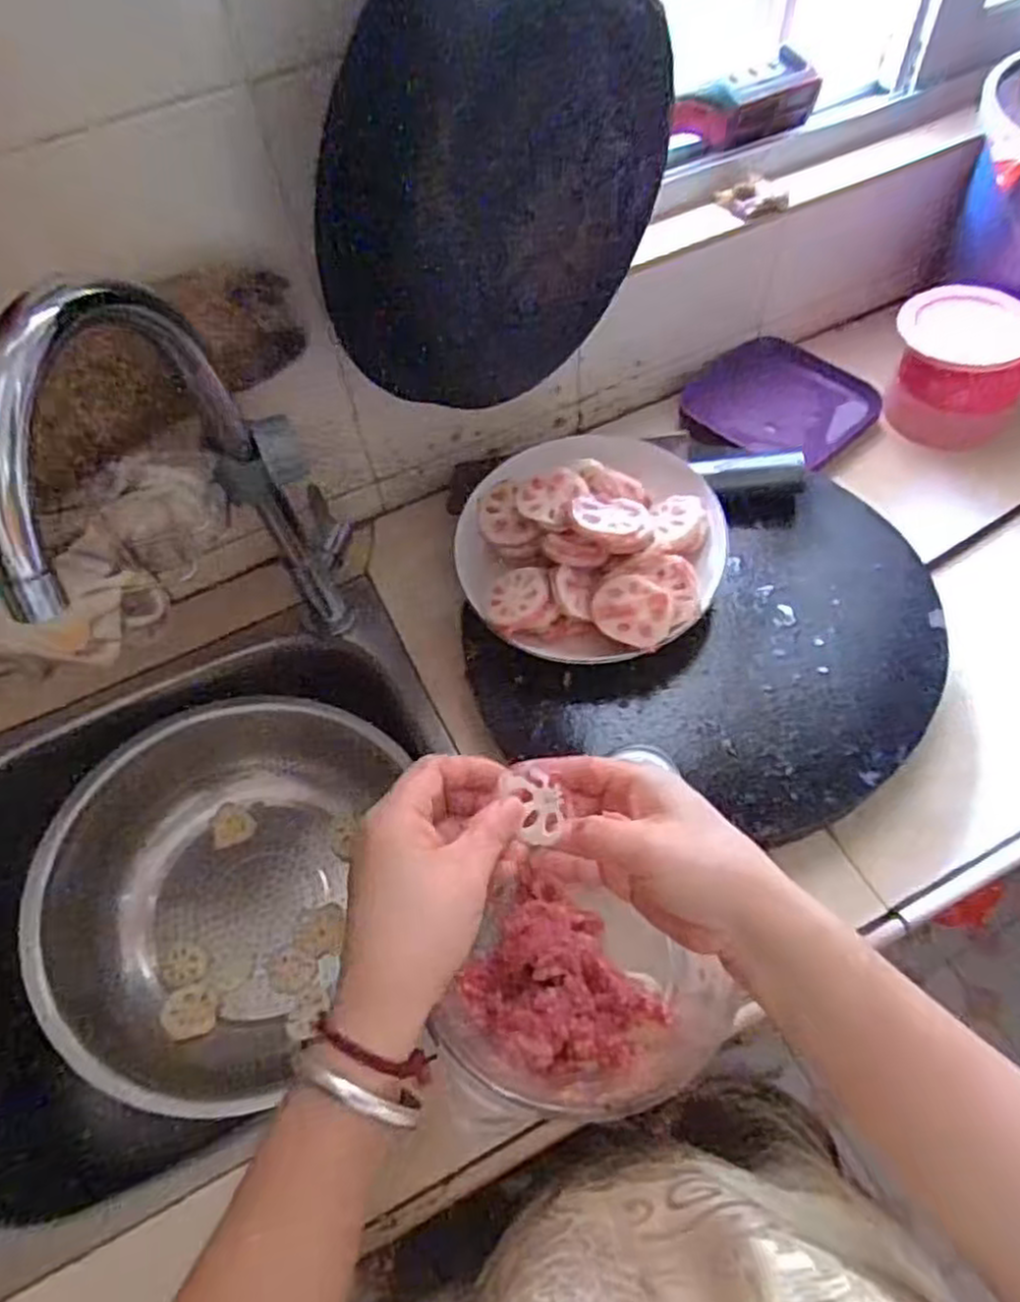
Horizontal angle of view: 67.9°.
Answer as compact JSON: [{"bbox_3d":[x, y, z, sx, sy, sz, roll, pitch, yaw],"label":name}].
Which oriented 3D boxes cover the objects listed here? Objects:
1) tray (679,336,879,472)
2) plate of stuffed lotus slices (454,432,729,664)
[{"bbox_3d":[0.245,-0.232,0.702,0.161,0.022,0.107,34,92,25],"label":"tray"},{"bbox_3d":[0.058,-0.084,0.552,0.188,0.085,0.184,-2,58,3],"label":"plate of stuffed lotus slices"}]

